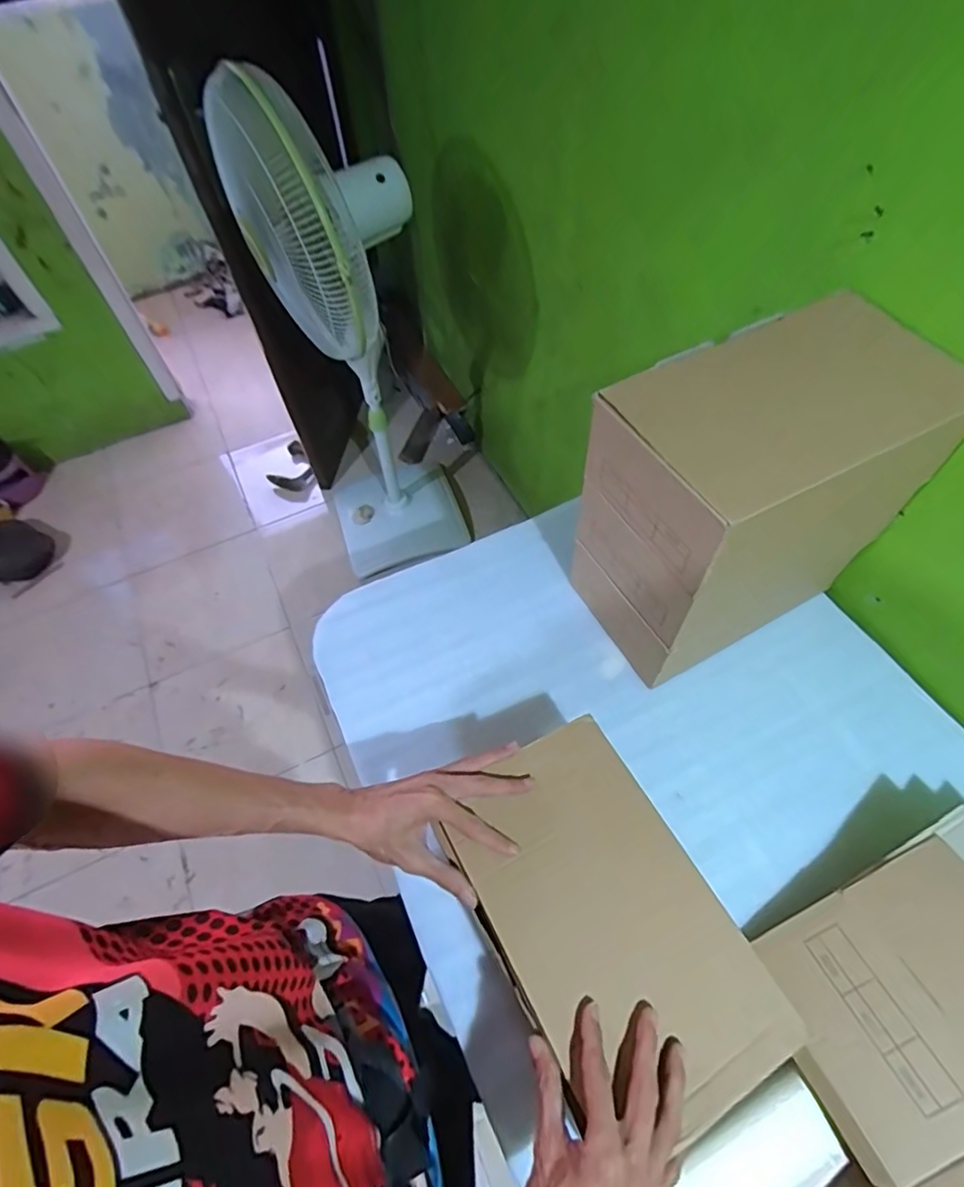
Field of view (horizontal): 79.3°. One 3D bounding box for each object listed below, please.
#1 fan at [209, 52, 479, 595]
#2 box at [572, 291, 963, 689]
[{"bbox_3d":[-0.266,-0.476,1.396,0.384,1.216,0.571,-16,59,-7],"label":"fan"},{"bbox_3d":[0.299,-0.099,0.685,0.322,0.338,0.191,-25,60,-12],"label":"box"}]

